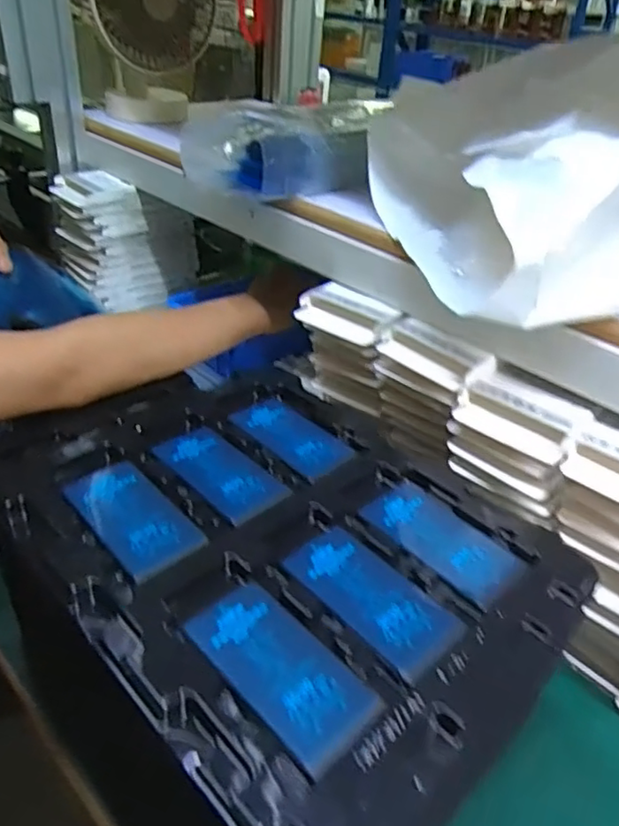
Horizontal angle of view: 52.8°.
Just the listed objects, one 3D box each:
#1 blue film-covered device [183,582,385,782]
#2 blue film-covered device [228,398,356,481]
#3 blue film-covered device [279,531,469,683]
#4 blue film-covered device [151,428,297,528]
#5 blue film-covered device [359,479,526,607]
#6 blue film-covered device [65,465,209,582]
[{"bbox_3d":[-0.012,0.109,0.270,0.044,0.004,0.088,-24,45,-36],"label":"blue film-covered device"},{"bbox_3d":[-0.012,0.015,0.415,0.084,0.009,0.049,32,43,33],"label":"blue film-covered device"},{"bbox_3d":[0.031,0.089,0.306,0.043,0.004,0.088,-25,45,-36],"label":"blue film-covered device"},{"bbox_3d":[-0.054,0.035,0.376,0.046,0.005,0.085,-27,46,-38],"label":"blue film-covered device"},{"bbox_3d":[0.073,0.066,0.343,0.046,0.004,0.087,-25,45,-36],"label":"blue film-covered device"},{"bbox_3d":[-0.097,0.055,0.340,0.043,0.010,0.093,-23,44,-35],"label":"blue film-covered device"}]

